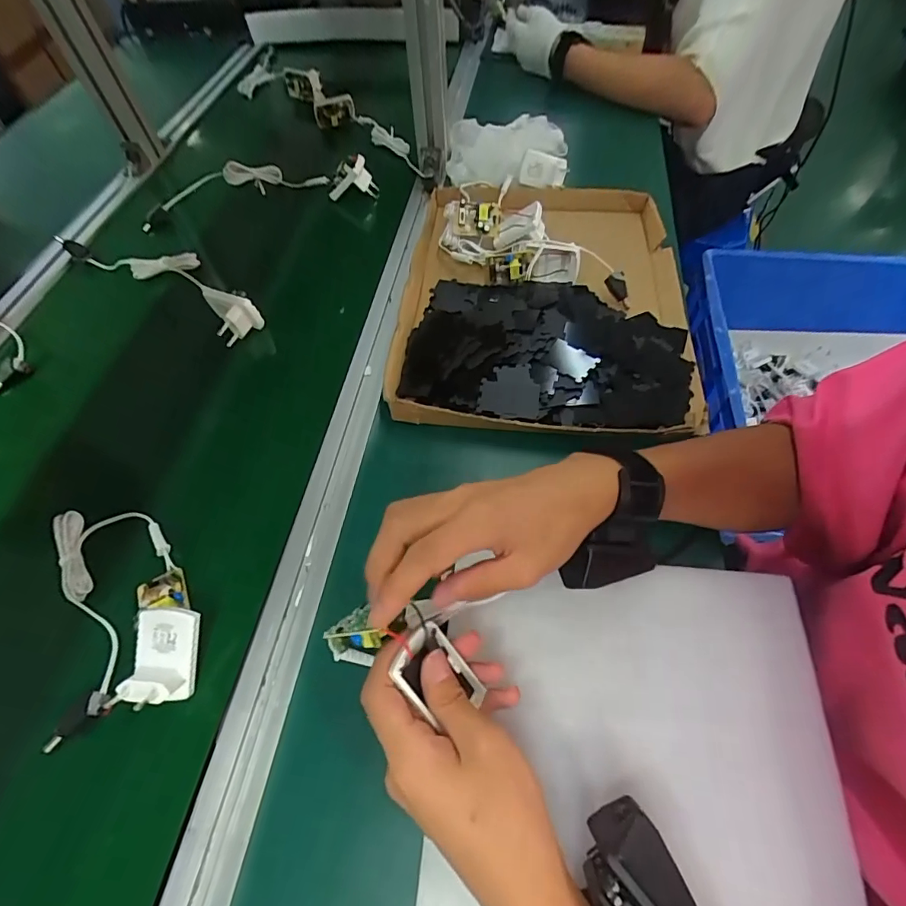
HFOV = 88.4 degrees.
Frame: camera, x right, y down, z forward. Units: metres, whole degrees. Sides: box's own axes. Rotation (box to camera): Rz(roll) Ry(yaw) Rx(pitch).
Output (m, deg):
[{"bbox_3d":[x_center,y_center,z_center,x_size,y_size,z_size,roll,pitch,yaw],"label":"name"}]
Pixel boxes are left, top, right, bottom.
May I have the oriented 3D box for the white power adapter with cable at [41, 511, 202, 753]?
[{"bbox_3d":[-0.239,0.105,0.344,0.106,0.033,0.166,-17,56,-8],"label":"white power adapter with cable"}]

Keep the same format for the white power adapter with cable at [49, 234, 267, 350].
[{"bbox_3d":[-0.340,-0.217,0.549,0.319,0.037,0.074,28,62,21],"label":"white power adapter with cable"}]

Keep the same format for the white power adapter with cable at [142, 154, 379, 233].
[{"bbox_3d":[-0.266,-0.368,0.634,0.315,0.049,0.081,-7,58,-1],"label":"white power adapter with cable"}]

